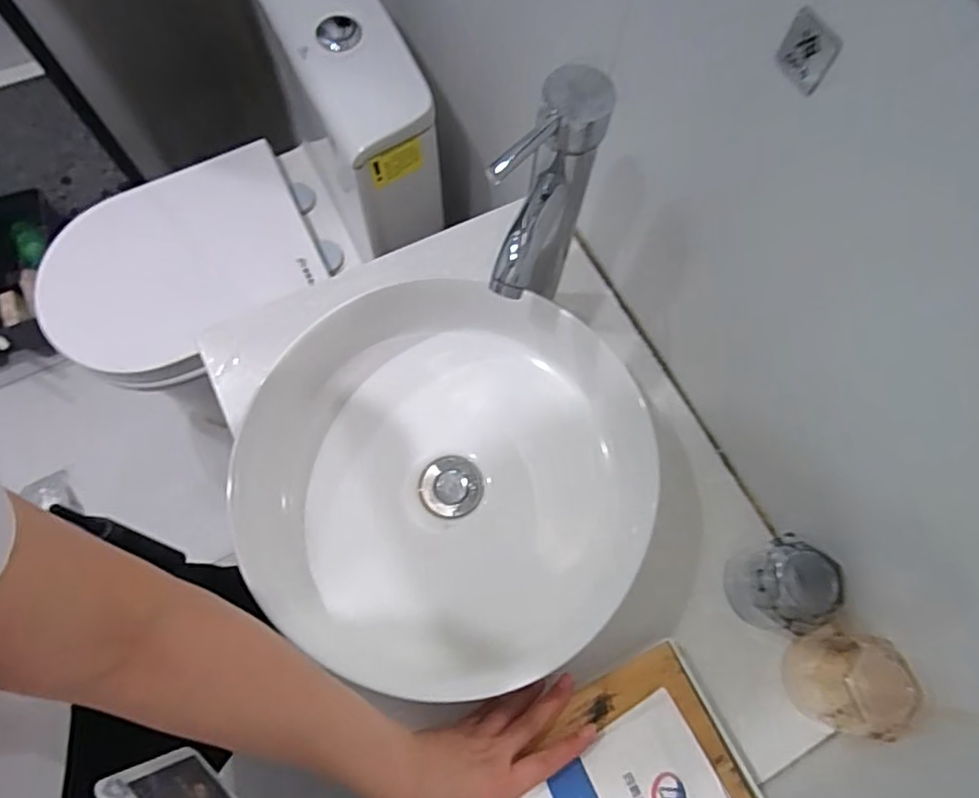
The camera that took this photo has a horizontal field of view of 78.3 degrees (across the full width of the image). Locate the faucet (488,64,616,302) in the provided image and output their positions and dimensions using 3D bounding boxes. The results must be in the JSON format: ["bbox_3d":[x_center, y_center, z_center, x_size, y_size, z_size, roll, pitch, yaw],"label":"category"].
[{"bbox_3d":[0.036,-0.132,0.486,0.054,0.206,0.132,27,72,8],"label":"faucet"}]

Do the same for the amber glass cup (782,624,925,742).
[{"bbox_3d":[0.309,0.245,0.522,0.069,0.090,0.073,0,71,-1],"label":"amber glass cup"}]

